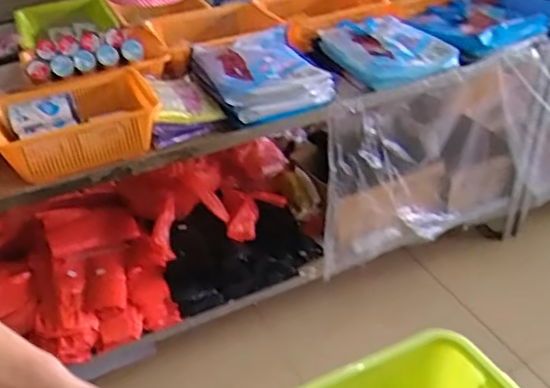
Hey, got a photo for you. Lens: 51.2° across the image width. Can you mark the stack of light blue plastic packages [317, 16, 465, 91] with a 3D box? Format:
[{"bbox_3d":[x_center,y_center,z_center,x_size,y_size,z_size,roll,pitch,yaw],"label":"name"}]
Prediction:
[{"bbox_3d":[0.326,-0.451,1.764,0.280,0.078,0.397,-17,38,-17],"label":"stack of light blue plastic packages"}]

